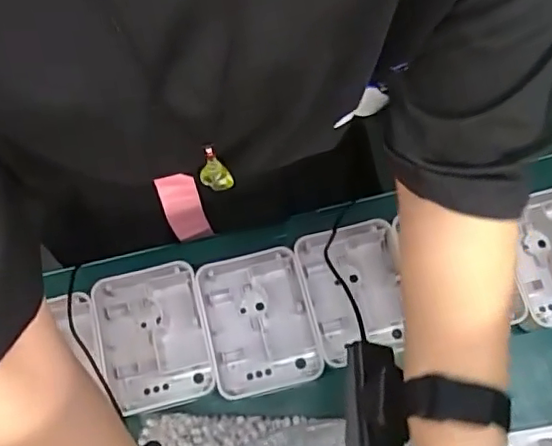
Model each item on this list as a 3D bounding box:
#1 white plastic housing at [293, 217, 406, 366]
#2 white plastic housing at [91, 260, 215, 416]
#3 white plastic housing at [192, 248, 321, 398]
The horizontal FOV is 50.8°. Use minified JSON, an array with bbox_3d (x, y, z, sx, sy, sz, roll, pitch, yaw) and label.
[{"bbox_3d":[0.075,0.066,0.565,0.093,0.035,0.123,-10,71,-3],"label":"white plastic housing"},{"bbox_3d":[-0.118,0.108,0.553,0.098,0.033,0.125,-12,71,-3],"label":"white plastic housing"},{"bbox_3d":[-0.017,0.095,0.557,0.099,0.031,0.128,-13,71,-4],"label":"white plastic housing"}]

